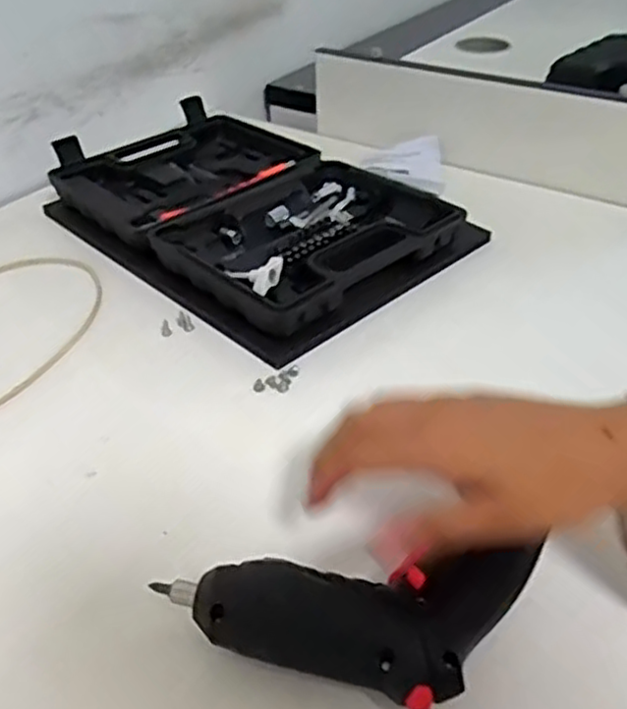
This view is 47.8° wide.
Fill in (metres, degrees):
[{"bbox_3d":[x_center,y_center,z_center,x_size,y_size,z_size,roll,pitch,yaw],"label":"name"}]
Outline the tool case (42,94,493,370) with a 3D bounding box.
[{"bbox_3d":[-0.059,-0.136,0.640,0.244,0.047,0.356,-31,47,-32],"label":"tool case"}]

